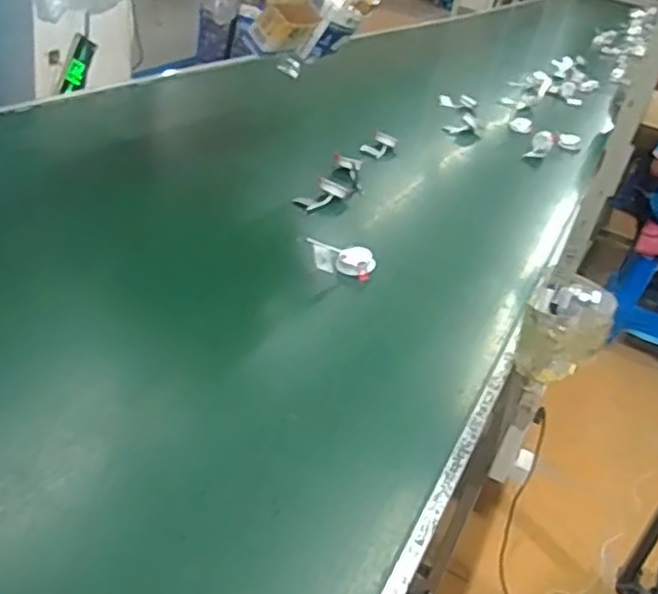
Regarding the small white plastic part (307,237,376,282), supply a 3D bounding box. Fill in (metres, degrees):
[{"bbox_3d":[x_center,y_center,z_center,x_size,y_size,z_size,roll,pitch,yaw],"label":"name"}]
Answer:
[{"bbox_3d":[0.024,-0.072,1.277,0.130,0.053,0.070,9,27,-40],"label":"small white plastic part"}]

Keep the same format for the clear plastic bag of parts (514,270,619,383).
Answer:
[{"bbox_3d":[0.380,0.054,1.107,0.131,0.140,0.115,24,33,18],"label":"clear plastic bag of parts"}]

